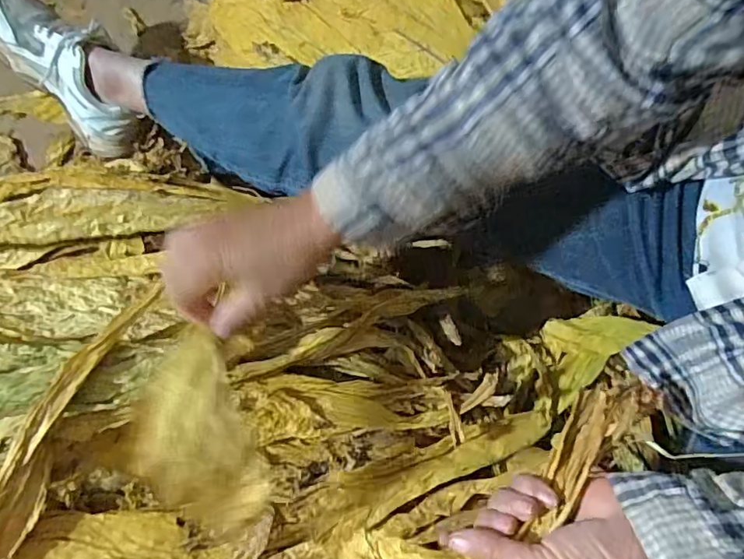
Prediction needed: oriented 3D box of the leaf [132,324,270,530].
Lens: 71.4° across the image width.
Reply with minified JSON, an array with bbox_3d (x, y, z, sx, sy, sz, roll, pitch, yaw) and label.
[{"bbox_3d":[-0.138,0.120,0.407,0.078,0.067,0.140,-18,68,-6],"label":"leaf"}]

